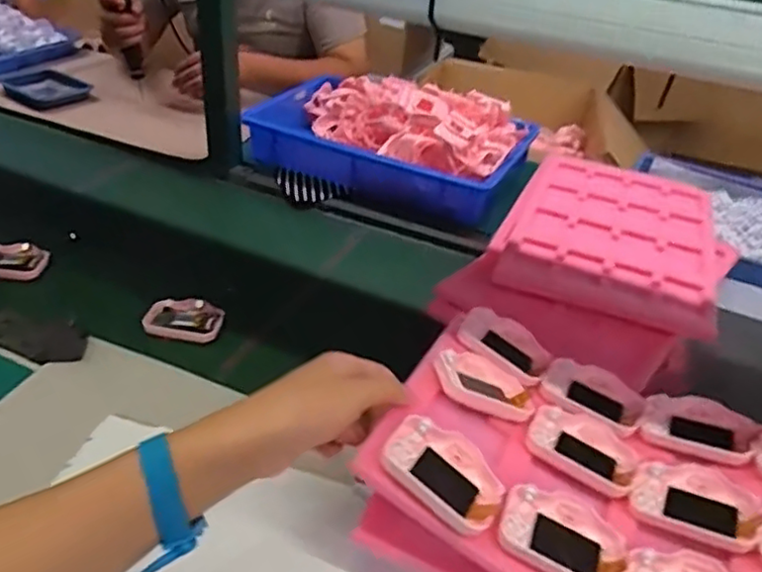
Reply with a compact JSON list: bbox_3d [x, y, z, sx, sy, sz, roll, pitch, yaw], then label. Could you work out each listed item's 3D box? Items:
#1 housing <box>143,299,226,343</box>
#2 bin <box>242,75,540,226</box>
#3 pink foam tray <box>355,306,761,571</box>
[{"bbox_3d":[-0.223,0.039,0.751,0.084,0.020,0.060,10,36,7],"label":"housing"},{"bbox_3d":[0.009,-0.243,1.085,0.434,0.140,0.282,17,38,17],"label":"bin"},{"bbox_3d":[0.187,0.140,0.474,0.346,0.059,0.230,20,38,20],"label":"pink foam tray"}]

